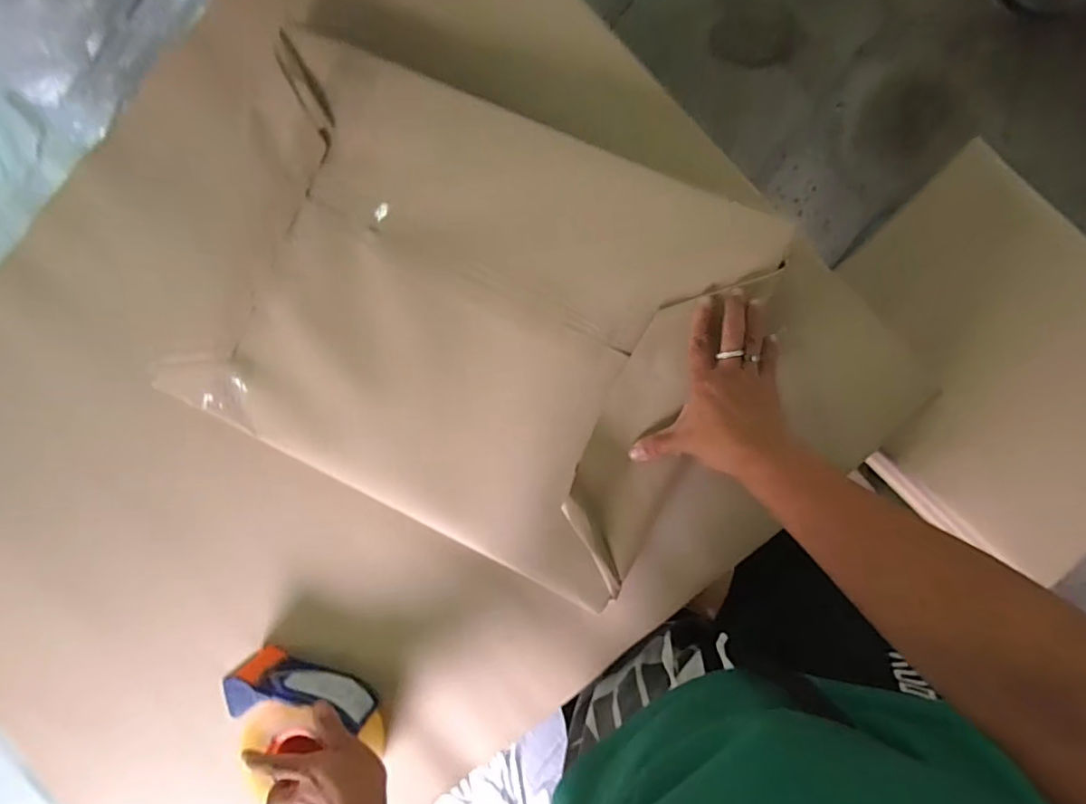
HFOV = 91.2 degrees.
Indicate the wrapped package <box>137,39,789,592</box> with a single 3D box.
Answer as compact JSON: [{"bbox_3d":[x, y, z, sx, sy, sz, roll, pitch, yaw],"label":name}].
[{"bbox_3d":[-0.085,-0.080,0.498,0.497,0.042,0.380,25,97,4],"label":"wrapped package"}]

